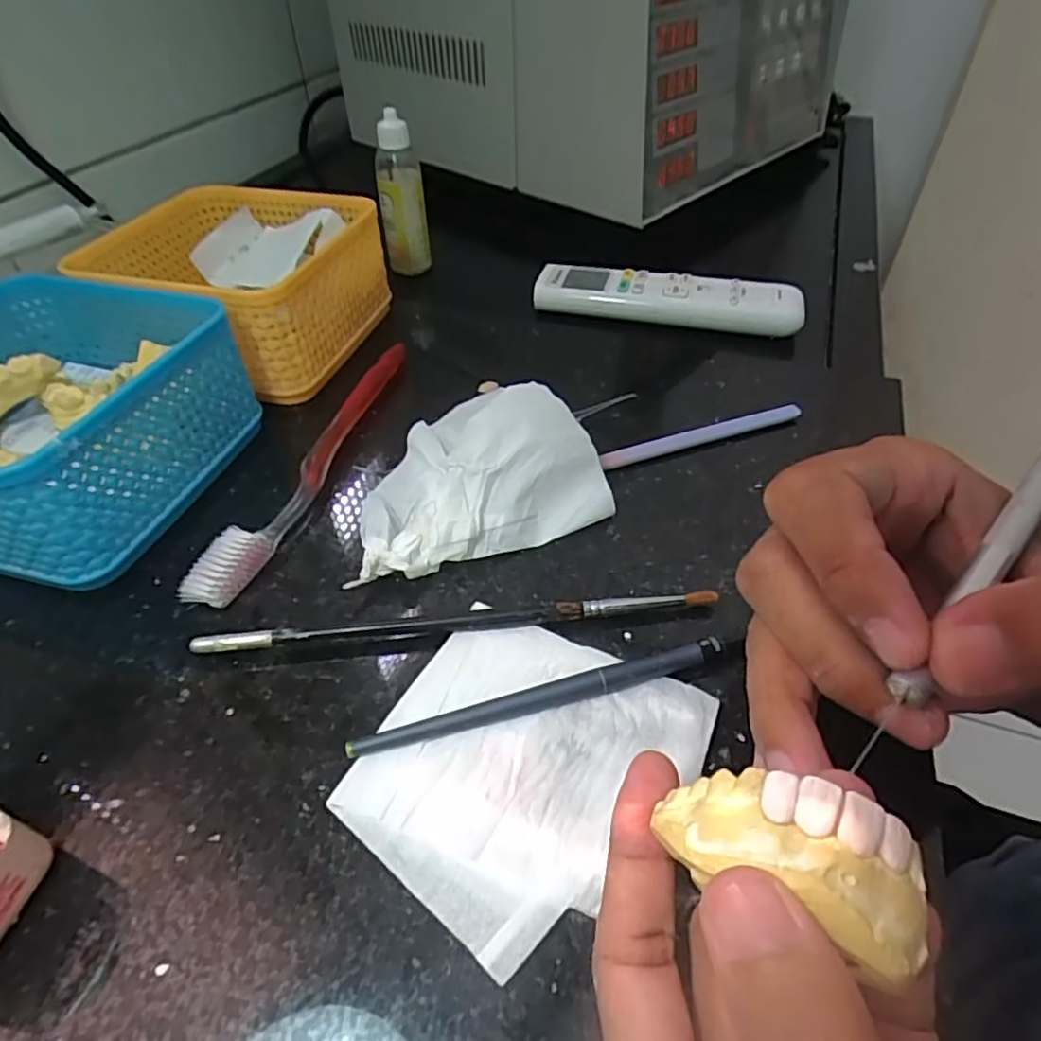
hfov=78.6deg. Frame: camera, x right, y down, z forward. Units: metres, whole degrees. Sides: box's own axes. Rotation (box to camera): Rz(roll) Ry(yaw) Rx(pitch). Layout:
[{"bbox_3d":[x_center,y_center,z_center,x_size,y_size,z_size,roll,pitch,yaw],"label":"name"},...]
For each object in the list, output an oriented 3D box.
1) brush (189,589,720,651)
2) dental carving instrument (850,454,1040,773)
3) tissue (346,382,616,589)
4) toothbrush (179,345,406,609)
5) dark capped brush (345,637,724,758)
[{"bbox_3d":[-0.021,0.038,0.234,0.187,0.009,0.007,-5,44,-5],"label":"brush"},{"bbox_3d":[0.114,0.006,0.151,0.007,0.005,0.135,34,62,31],"label":"dental carving instrument"},{"bbox_3d":[-0.025,-0.022,0.274,0.108,0.036,0.080,-19,47,-18],"label":"tissue"},{"bbox_3d":[-0.093,-0.031,0.300,0.017,0.019,0.180,13,46,13],"label":"toothbrush"},{"bbox_3d":[0.008,0.058,0.211,0.126,0.007,0.007,-12,45,-11],"label":"dark capped brush"}]

